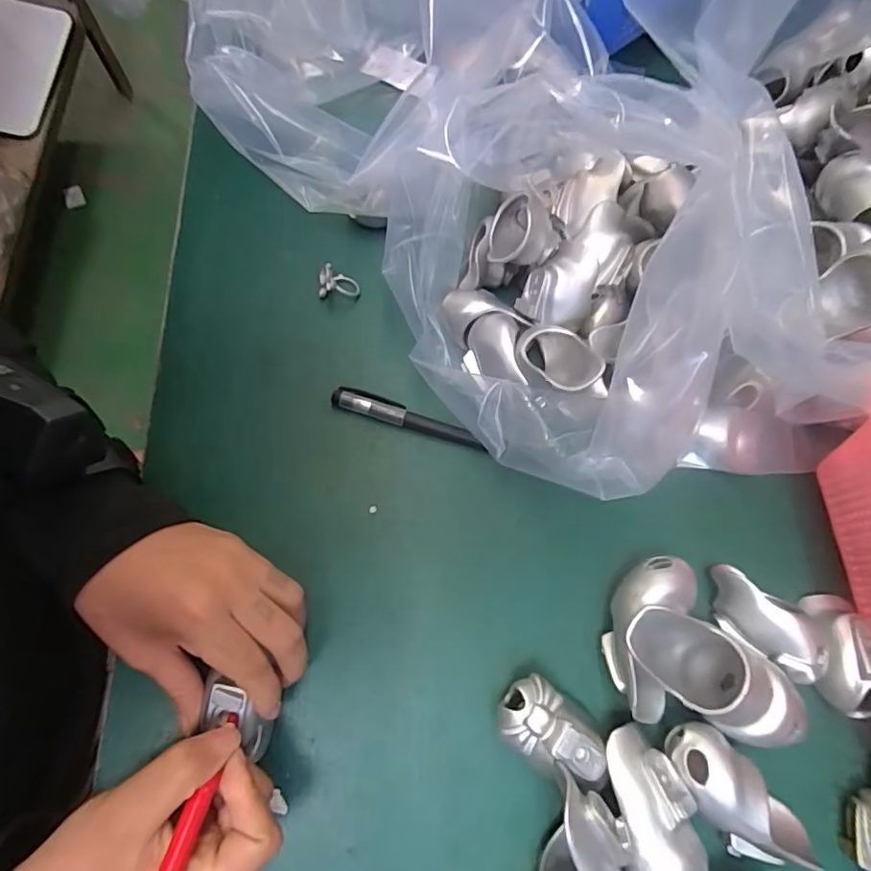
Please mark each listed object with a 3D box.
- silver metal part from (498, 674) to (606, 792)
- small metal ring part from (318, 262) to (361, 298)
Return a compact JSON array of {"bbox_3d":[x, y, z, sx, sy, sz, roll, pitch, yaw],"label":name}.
[{"bbox_3d":[0.055,0.141,0.259,0.053,0.032,0.031,41,75,10],"label":"silver metal part"},{"bbox_3d":[-0.062,-0.097,0.342,0.024,0.016,0.015,-2,72,-3],"label":"small metal ring part"}]

